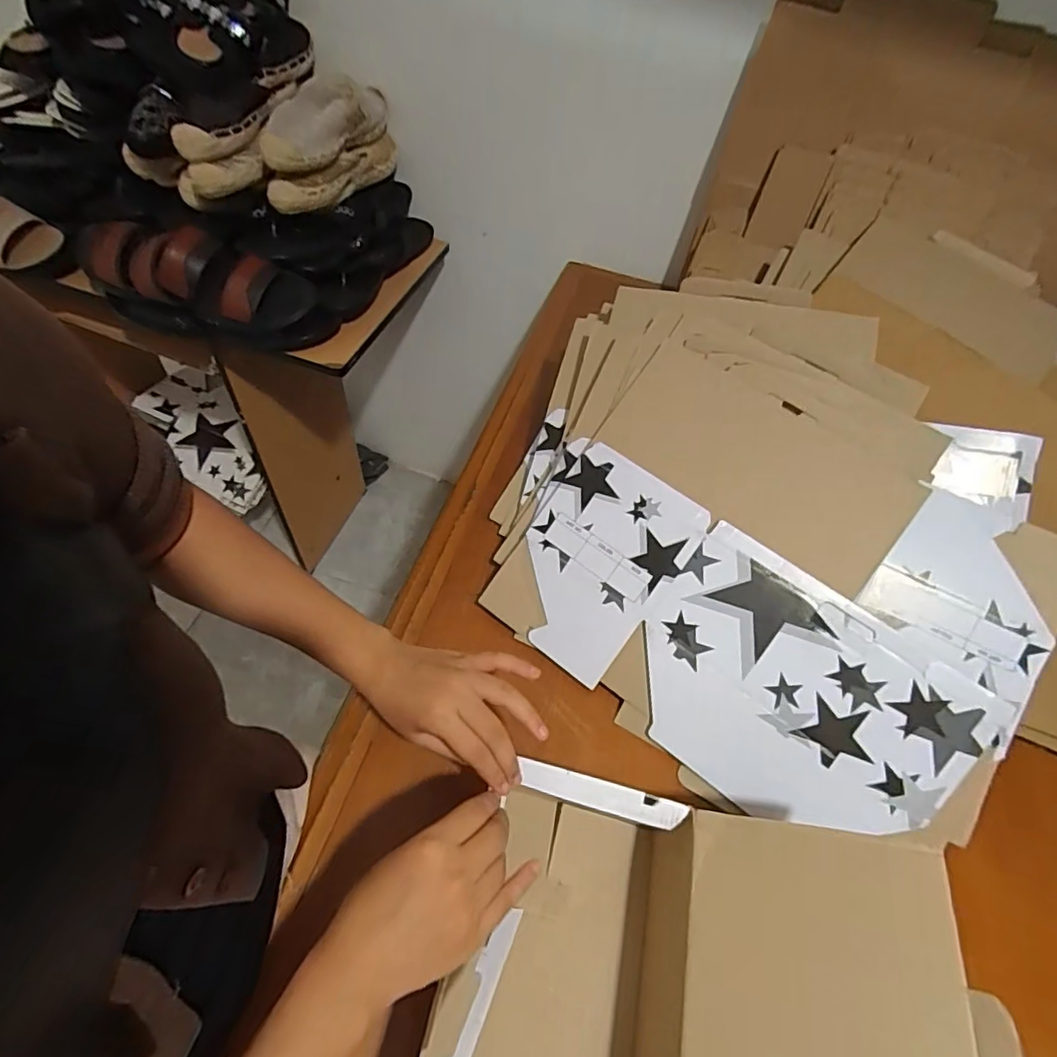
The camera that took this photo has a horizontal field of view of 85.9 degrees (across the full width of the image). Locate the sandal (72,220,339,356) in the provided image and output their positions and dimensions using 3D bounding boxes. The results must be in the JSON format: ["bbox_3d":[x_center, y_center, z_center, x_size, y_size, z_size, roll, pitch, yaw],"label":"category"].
[{"bbox_3d":[-0.423,-0.319,0.784,0.298,0.129,0.094,11,53,-13],"label":"sandal"}]

